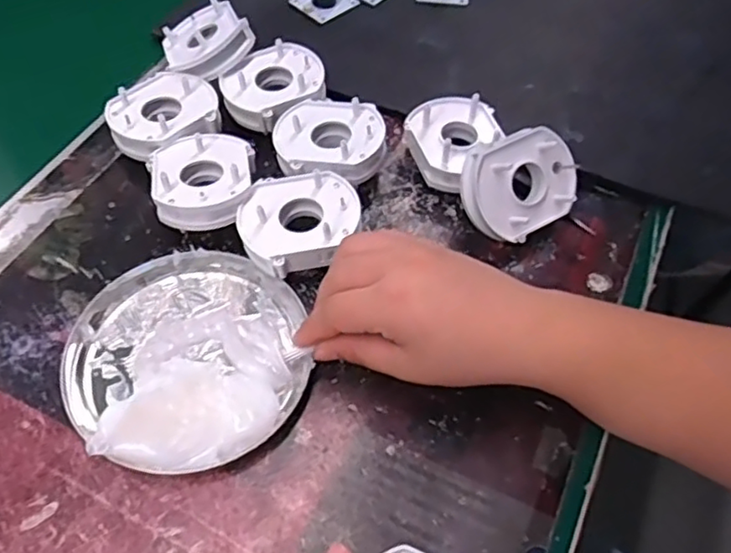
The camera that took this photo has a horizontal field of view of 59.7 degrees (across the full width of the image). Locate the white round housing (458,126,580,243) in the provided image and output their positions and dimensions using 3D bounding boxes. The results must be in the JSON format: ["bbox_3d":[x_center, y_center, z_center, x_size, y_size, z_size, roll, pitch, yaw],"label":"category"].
[{"bbox_3d":[0.095,-0.056,0.392,0.071,0.023,0.059,-25,102,-15],"label":"white round housing"}]

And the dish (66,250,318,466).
[{"bbox_3d":[-0.097,0.039,0.342,0.126,0.029,0.126,1,55,-1],"label":"dish"}]

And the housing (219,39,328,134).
[{"bbox_3d":[-0.064,-0.131,0.452,0.066,0.035,0.066,1,55,-1],"label":"housing"}]

